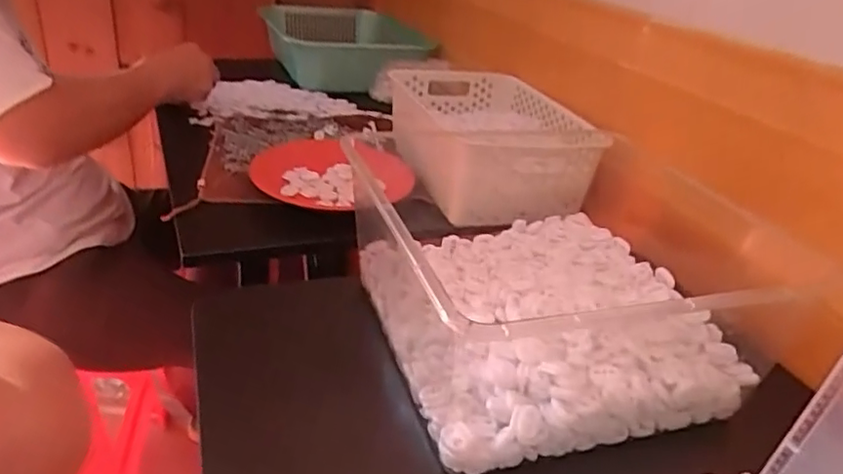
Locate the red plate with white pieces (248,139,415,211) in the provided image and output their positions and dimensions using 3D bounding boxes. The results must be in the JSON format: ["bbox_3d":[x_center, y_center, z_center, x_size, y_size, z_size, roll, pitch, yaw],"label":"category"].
[{"bbox_3d":[-0.124,-0.077,0.749,0.201,0.035,0.173,17,30,18],"label":"red plate with white pieces"}]

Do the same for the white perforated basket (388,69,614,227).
[{"bbox_3d":[0.089,-0.127,0.807,0.217,0.127,0.314,-3,30,-18],"label":"white perforated basket"}]

